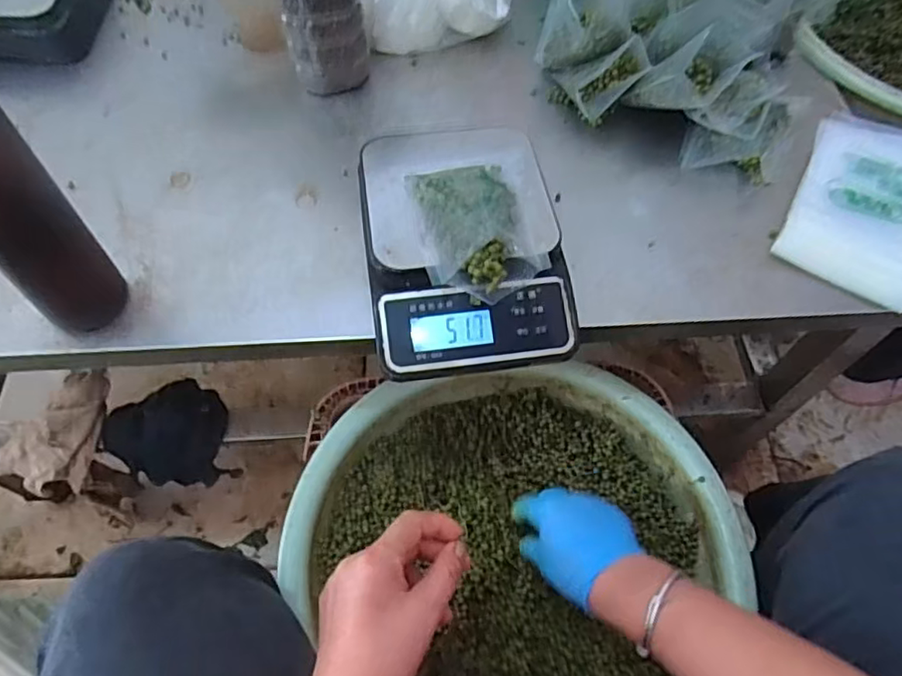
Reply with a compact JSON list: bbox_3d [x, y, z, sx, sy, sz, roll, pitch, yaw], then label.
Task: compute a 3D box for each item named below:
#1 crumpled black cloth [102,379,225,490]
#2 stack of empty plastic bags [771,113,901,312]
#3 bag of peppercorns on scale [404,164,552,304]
[{"bbox_3d":[-0.322,0.111,0.722,0.121,0.082,0.112,-39,68,-20],"label":"crumpled black cloth"},{"bbox_3d":[0.370,-0.118,0.551,0.116,0.036,0.190,27,63,14],"label":"stack of empty plastic bags"},{"bbox_3d":[0.018,-0.086,0.468,0.085,0.029,0.119,-9,61,-6],"label":"bag of peppercorns on scale"}]

